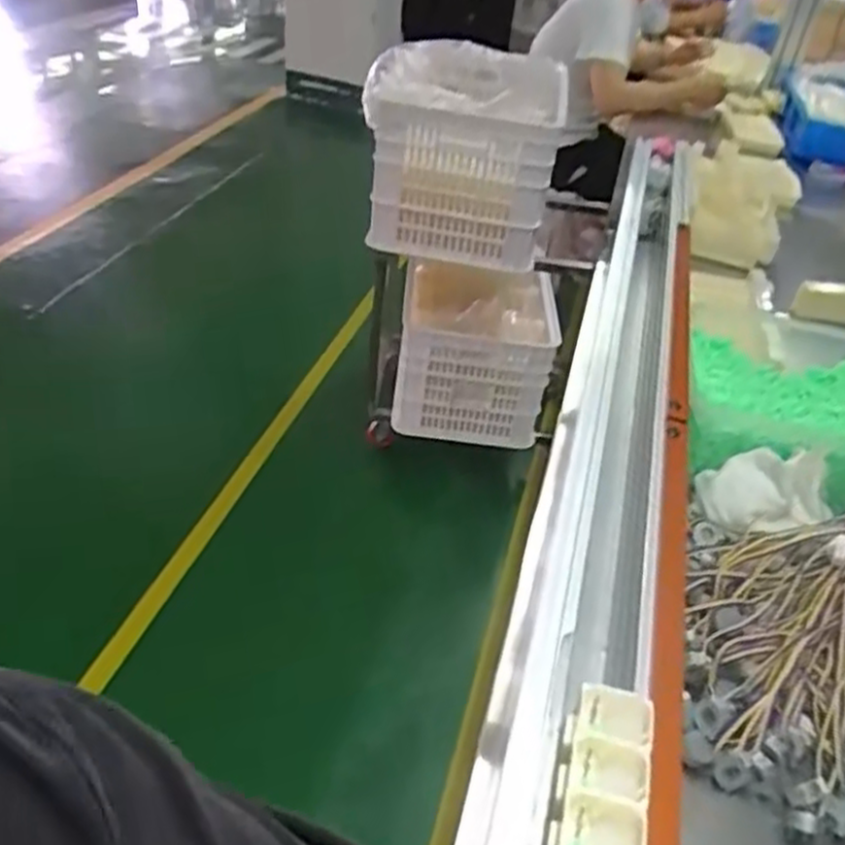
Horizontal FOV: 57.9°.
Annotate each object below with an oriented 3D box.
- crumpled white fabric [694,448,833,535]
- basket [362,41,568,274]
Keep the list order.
[{"bbox_3d":[0.342,0.066,0.758,0.102,0.074,0.115,-4,39,-15],"label":"crumpled white fabric"},{"bbox_3d":[0.102,-0.646,1.776,0.389,0.358,0.639,10,38,3],"label":"basket"}]

